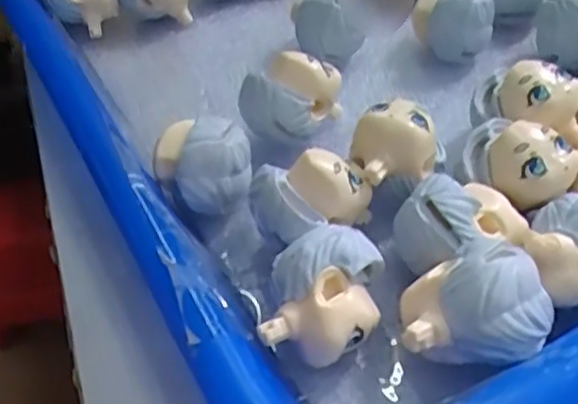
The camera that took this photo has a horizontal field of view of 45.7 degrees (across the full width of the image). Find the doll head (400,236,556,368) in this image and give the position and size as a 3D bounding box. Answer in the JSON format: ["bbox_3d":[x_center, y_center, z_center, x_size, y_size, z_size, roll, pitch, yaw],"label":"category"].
[{"bbox_3d":[0.036,0.020,0.131,0.027,0.017,0.018,-1,45,7],"label":"doll head"}]

